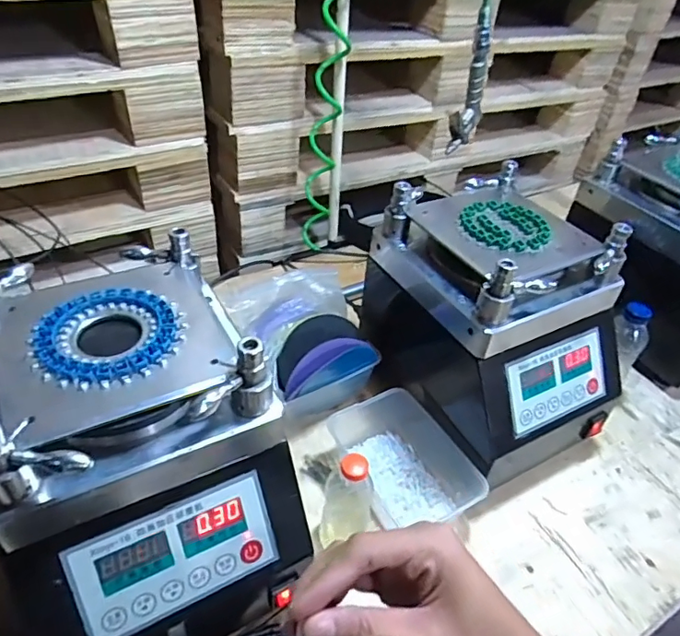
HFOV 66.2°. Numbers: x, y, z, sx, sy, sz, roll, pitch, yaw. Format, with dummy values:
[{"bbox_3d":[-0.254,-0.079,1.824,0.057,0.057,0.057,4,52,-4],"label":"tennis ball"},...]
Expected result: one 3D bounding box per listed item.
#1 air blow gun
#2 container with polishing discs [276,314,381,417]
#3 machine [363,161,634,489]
[{"bbox_3d":[0.182,-0.321,0.717,0.032,0.168,0.061,20,44,16],"label":"air blow gun"},{"bbox_3d":[-0.025,0.061,0.687,0.152,0.101,0.087,-25,50,-29],"label":"container with polishing discs"},{"bbox_3d":[0.194,0.009,0.667,0.222,0.268,0.282,-16,46,-22],"label":"machine"}]

